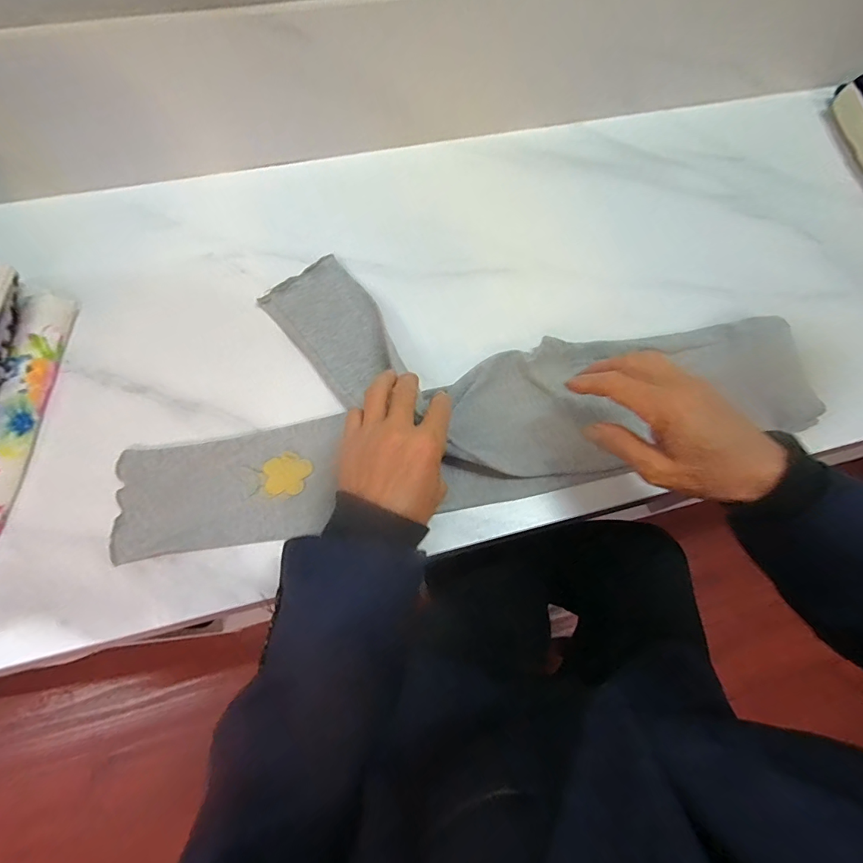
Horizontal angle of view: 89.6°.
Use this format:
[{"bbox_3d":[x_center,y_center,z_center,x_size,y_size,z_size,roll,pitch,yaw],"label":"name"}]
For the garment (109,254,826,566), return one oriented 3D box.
[{"bbox_3d":[0.030,-0.063,0.414,0.604,0.030,0.260,-9,68,-5],"label":"garment"}]

